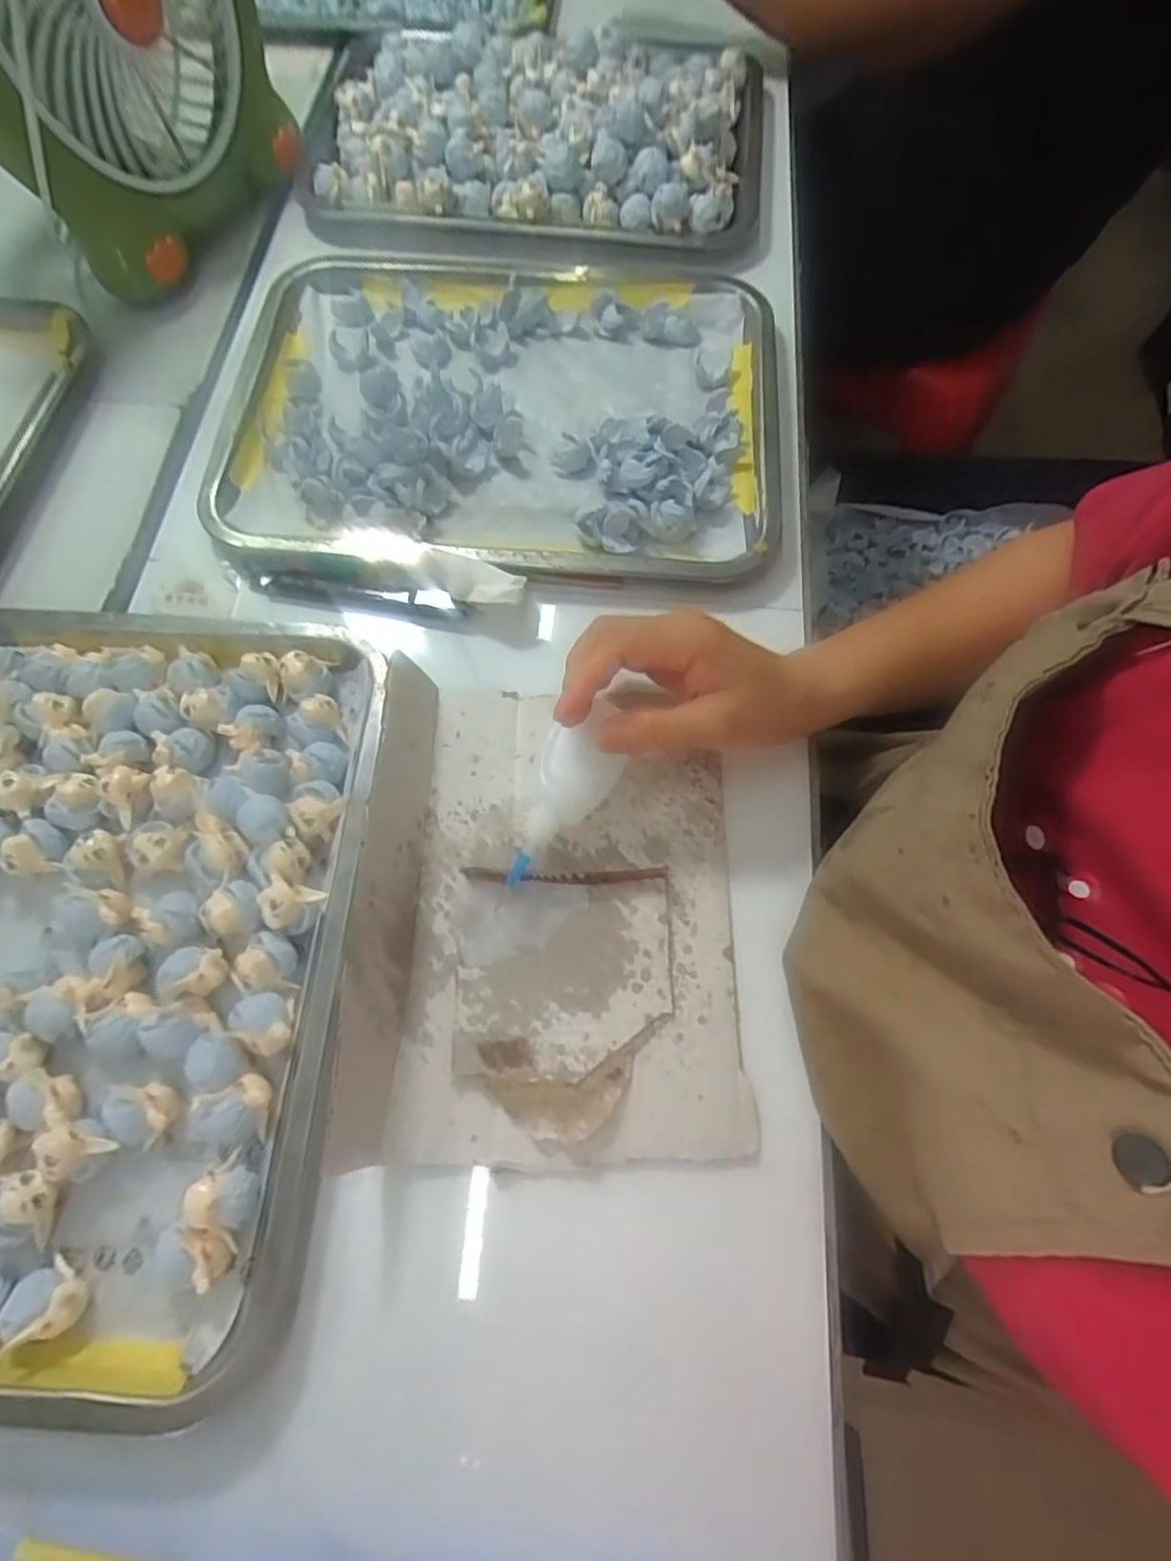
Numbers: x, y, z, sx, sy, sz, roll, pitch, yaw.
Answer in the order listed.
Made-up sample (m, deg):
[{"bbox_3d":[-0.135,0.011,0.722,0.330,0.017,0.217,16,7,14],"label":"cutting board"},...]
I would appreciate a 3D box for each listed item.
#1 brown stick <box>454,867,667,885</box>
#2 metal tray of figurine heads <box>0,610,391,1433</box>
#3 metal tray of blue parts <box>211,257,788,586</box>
[{"bbox_3d":[-0.011,0.047,0.351,0.100,0.010,0.008,0,68,-1],"label":"brown stick"},{"bbox_3d":[-0.231,0.074,0.321,0.264,0.037,0.344,4,68,1],"label":"metal tray of figurine heads"},{"bbox_3d":[-0.055,-0.246,0.458,0.344,0.024,0.260,4,68,1],"label":"metal tray of blue parts"}]

